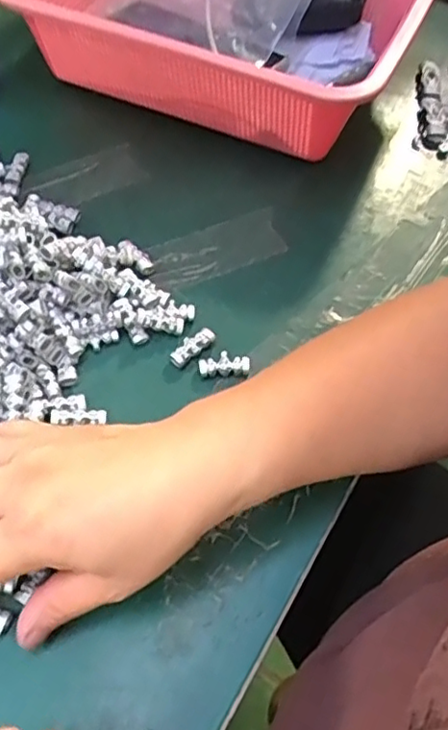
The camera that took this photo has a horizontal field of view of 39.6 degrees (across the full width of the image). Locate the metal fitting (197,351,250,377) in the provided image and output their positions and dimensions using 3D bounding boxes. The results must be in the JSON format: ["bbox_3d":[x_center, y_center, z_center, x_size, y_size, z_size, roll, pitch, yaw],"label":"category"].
[{"bbox_3d":[0.000,-0.001,0.371,0.029,0.009,0.014,-1,56,-5],"label":"metal fitting"}]

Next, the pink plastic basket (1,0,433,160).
[{"bbox_3d":[0.000,-0.279,0.511,0.284,0.100,0.225,24,57,12],"label":"pink plastic basket"}]

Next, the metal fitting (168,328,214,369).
[{"bbox_3d":[-0.019,-0.012,0.376,0.029,0.008,0.011,-35,65,-24],"label":"metal fitting"}]

